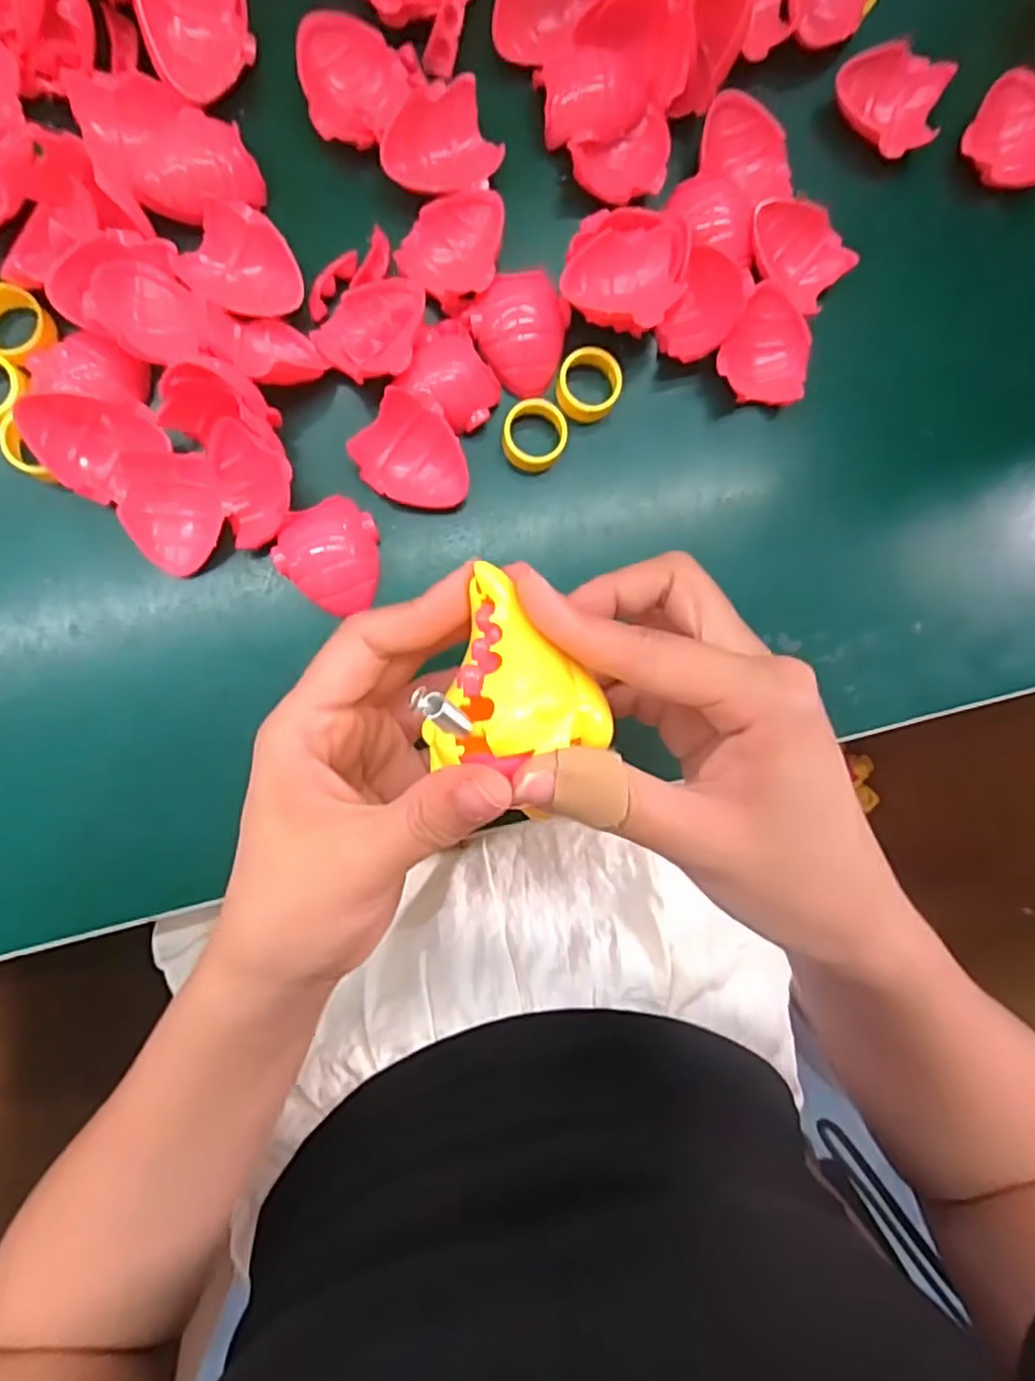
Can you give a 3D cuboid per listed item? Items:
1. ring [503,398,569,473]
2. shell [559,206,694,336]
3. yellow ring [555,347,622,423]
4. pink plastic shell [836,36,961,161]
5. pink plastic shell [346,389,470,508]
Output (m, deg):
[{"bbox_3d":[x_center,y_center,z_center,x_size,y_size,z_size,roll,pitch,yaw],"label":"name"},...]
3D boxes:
[{"bbox_3d":[0.007,-0.100,0.265,0.025,0.007,0.028,11,87,-5],"label":"ring"},{"bbox_3d":[0.042,-0.164,0.260,0.046,0.015,0.040,7,104,-2],"label":"shell"},{"bbox_3d":[0.029,-0.122,0.266,0.025,0.008,0.027,0,88,-6],"label":"yellow ring"},{"bbox_3d":[0.155,-0.243,0.272,0.034,0.014,0.045,-40,92,-5],"label":"pink plastic shell"},{"bbox_3d":[-0.039,-0.089,0.256,0.043,0.013,0.035,37,85,-3],"label":"pink plastic shell"}]

